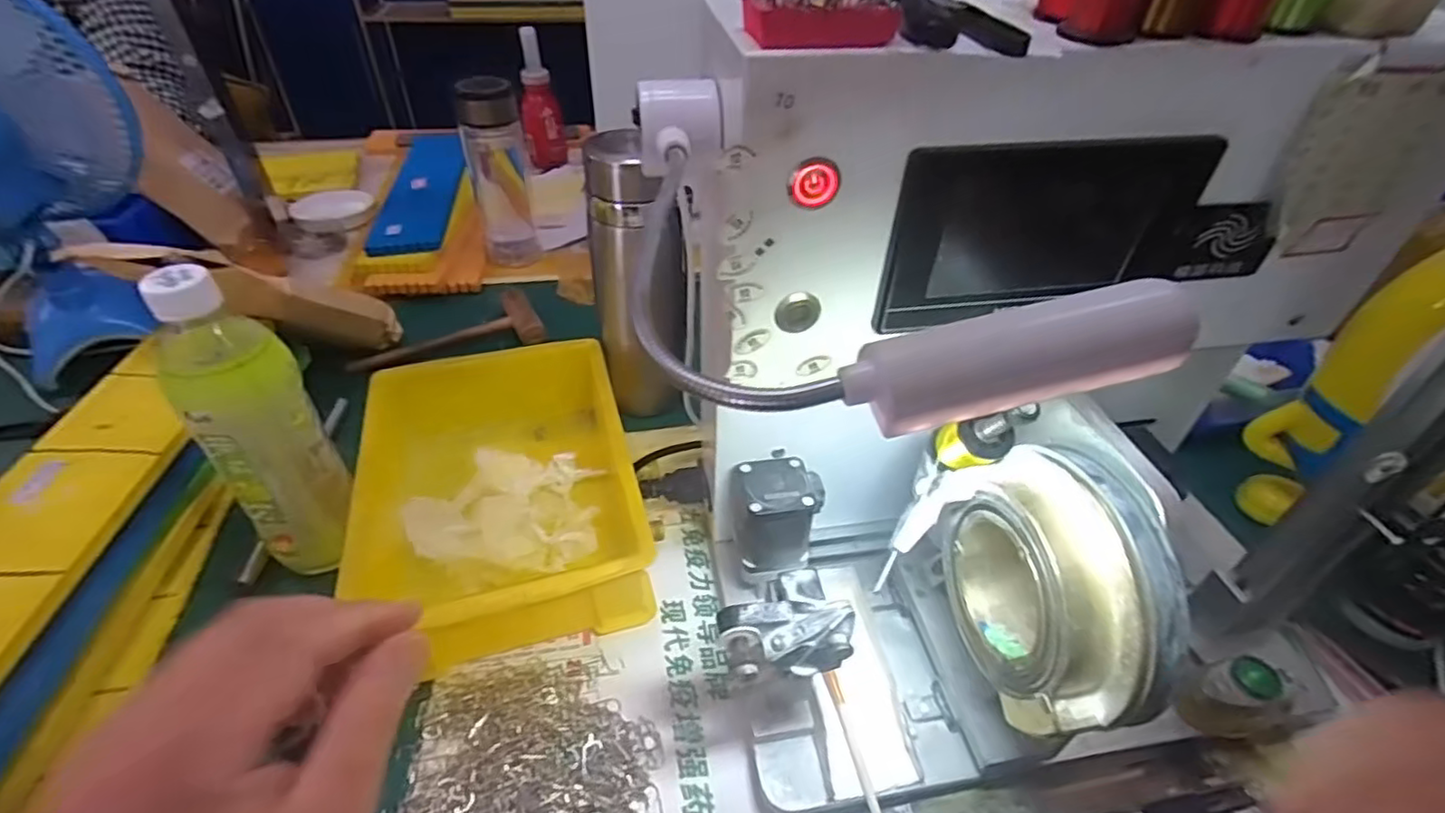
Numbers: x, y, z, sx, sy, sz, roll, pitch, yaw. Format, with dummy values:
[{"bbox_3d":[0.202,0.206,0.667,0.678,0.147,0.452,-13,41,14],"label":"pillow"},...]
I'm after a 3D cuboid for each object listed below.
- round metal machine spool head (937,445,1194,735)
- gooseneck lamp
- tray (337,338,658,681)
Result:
[{"bbox_3d":[0.140,0.079,0.281,0.055,0.099,0.109,-8,42,-12],"label":"round metal machine spool head"},{"bbox_3d":[0.033,-0.066,0.214,0.129,0.030,0.183,-5,42,-8],"label":"gooseneck lamp"},{"bbox_3d":[-0.157,0.067,0.469,0.179,0.089,0.222,-10,44,-14],"label":"tray"}]

